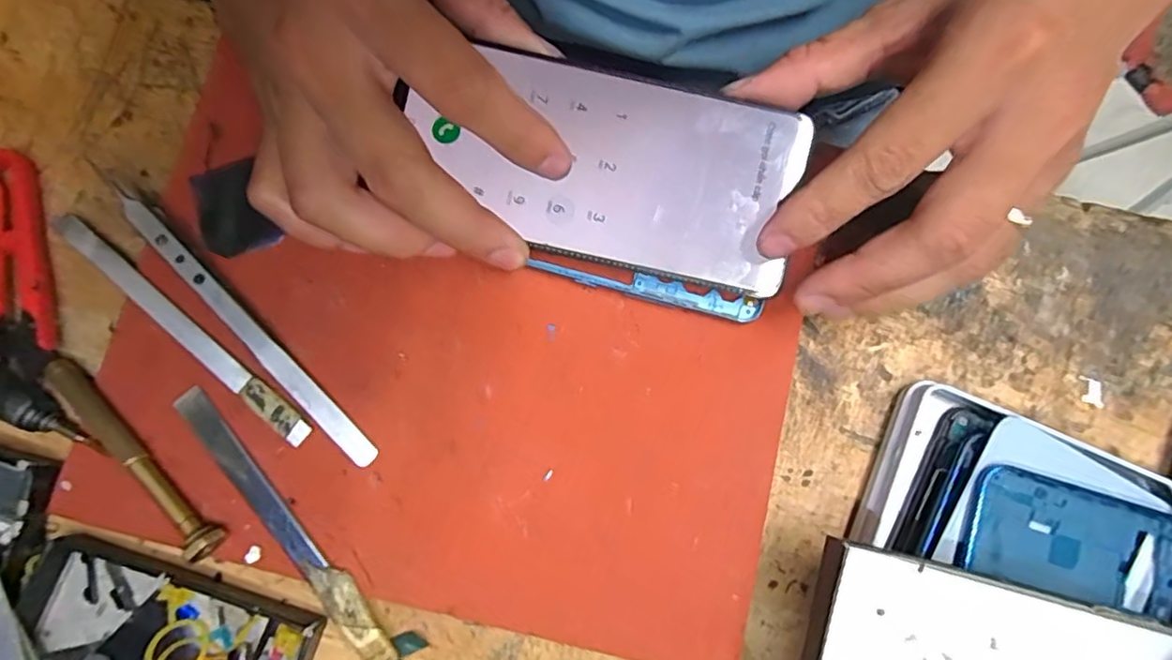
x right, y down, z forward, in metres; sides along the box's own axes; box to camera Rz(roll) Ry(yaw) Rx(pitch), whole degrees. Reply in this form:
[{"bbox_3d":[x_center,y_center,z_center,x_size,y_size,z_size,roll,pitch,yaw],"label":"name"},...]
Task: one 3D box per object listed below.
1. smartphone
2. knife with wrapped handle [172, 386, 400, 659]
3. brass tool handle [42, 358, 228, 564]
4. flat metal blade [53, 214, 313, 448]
[{"bbox_3d":[0.007,-0.058,0.232,0.140,0.013,0.078,14,88,-1],"label":"smartphone"},{"bbox_3d":[-0.107,0.072,0.218,0.012,0.004,0.126,-41,83,-8],"label":"knife with wrapped handle"},{"bbox_3d":[-0.162,0.046,0.218,0.091,0.013,0.010,44,82,6],"label":"brass tool handle"},{"bbox_3d":[-0.154,-0.002,0.231,0.131,0.005,0.010,40,81,5],"label":"flat metal blade"}]

